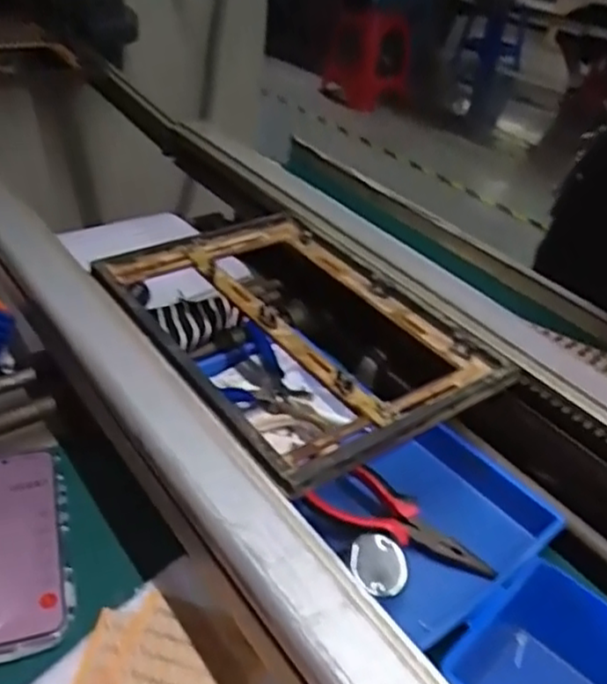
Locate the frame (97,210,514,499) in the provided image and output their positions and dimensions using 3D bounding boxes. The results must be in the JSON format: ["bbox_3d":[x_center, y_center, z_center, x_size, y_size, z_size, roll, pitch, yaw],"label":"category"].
[{"bbox_3d":[-0.011,-0.019,0.545,0.217,0.034,0.299,-20,44,-32],"label":"frame"}]

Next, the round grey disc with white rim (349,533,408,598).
[{"bbox_3d":[0.050,0.146,0.447,0.043,0.008,0.043,14,50,-18],"label":"round grey disc with white rim"}]

